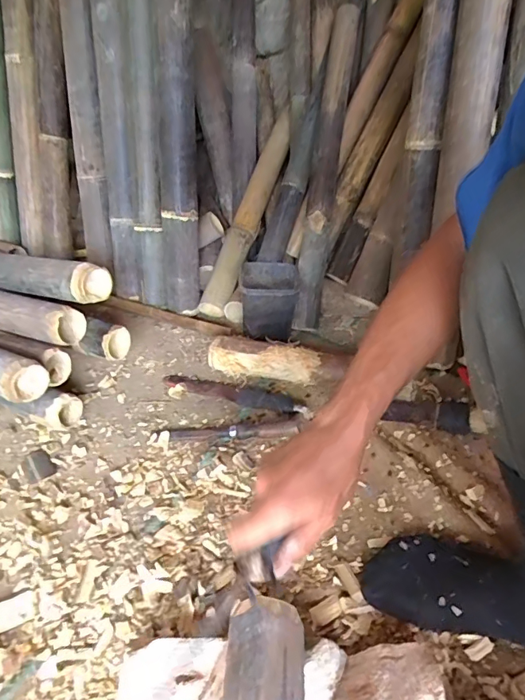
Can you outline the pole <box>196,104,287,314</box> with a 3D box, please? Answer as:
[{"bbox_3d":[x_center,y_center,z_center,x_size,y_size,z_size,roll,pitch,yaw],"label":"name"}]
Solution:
[{"bbox_3d":[-0.021,-0.328,1.064,0.054,0.054,0.547,13,72,22],"label":"pole"}]

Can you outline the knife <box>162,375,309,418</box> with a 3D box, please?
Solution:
[{"bbox_3d":[-0.050,0.073,0.809,0.277,0.017,0.046,11,41,20],"label":"knife"}]

